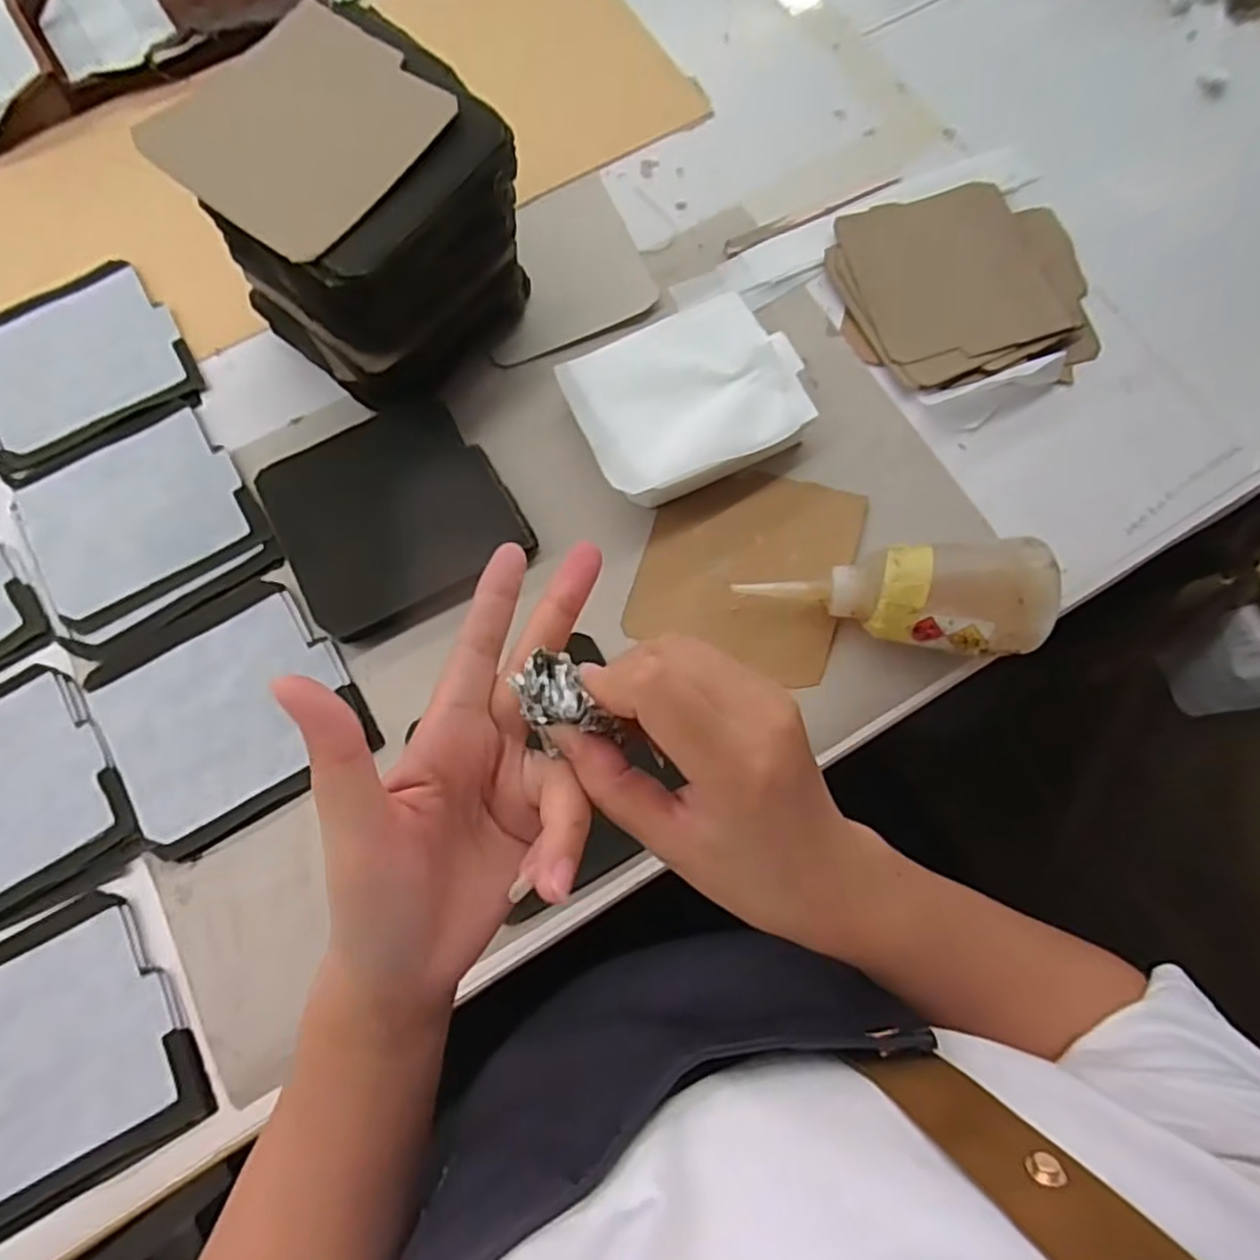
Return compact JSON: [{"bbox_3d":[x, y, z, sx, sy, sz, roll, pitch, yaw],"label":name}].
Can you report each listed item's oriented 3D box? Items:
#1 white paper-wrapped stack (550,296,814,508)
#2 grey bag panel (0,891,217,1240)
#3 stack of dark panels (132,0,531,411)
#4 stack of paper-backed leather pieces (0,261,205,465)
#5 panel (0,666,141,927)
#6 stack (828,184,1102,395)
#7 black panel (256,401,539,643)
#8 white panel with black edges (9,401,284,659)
[{"bbox_3d":[0.037,-0.150,0.465,0.142,0.036,0.107,-26,78,-6],"label":"white paper-wrapped stack"},{"bbox_3d":[-0.307,0.224,0.371,0.136,0.010,0.134,-28,78,-7],"label":"grey bag panel"},{"bbox_3d":[-0.156,-0.241,0.432,0.138,0.136,0.144,37,79,8],"label":"stack of dark panels"},{"bbox_3d":[-0.389,-0.189,0.493,0.144,0.008,0.124,-27,78,-6],"label":"stack of paper-backed leather pieces"},{"bbox_3d":[-0.374,0.102,0.412,0.142,0.007,0.134,-28,78,-6],"label":"panel"},{"bbox_3d":[0.232,-0.242,0.496,0.165,0.015,0.148,-11,77,-3],"label":"stack"},{"bbox_3d":[-0.151,-0.074,0.456,0.138,0.020,0.131,-30,79,-7],"label":"black panel"},{"bbox_3d":[-0.318,-0.069,0.459,0.138,0.006,0.140,-29,78,-7],"label":"white panel with black edges"}]

